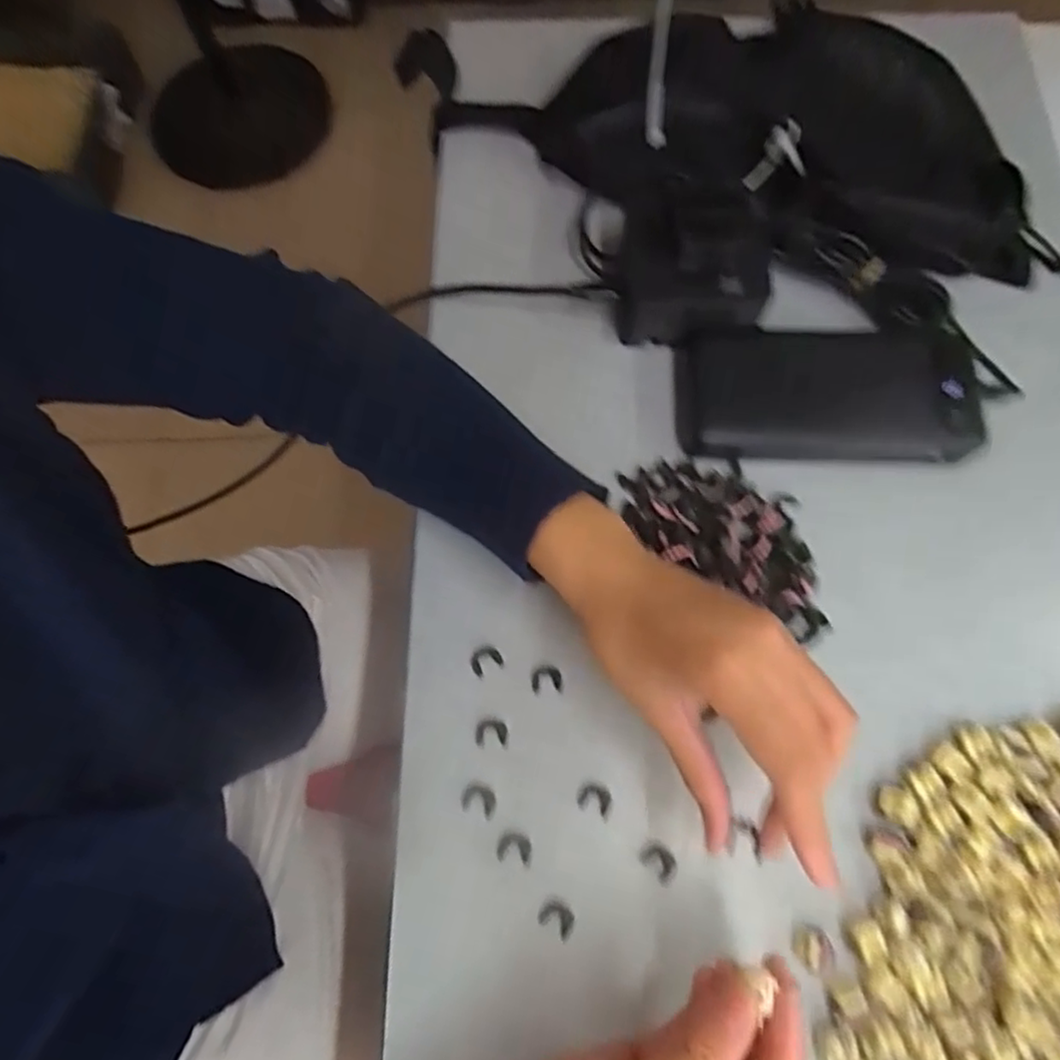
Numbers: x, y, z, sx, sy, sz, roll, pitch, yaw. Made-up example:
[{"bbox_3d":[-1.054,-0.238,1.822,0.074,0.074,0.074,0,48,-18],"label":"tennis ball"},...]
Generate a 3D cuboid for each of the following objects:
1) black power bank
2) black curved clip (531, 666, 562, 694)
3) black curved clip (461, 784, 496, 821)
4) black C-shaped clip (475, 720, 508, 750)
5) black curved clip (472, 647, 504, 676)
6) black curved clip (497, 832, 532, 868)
[{"bbox_3d":[0.164,-0.075,0.365,0.157,0.021,0.070,5,72,3],"label":"black power bank"},{"bbox_3d":[0.008,0.077,0.341,0.015,0.004,0.013,-6,72,-1],"label":"black curved clip"},{"bbox_3d":[-0.025,0.132,0.324,0.017,0.004,0.014,13,73,6],"label":"black curved clip"},{"bbox_3d":[-0.019,0.102,0.333,0.016,0.004,0.013,0,72,1],"label":"black C-shaped clip"},{"bbox_3d":[-0.023,0.068,0.344,0.015,0.004,0.013,-29,74,-8],"label":"black curved clip"},{"bbox_3d":[-0.007,0.153,0.318,0.016,0.004,0.013,8,72,4],"label":"black curved clip"}]

